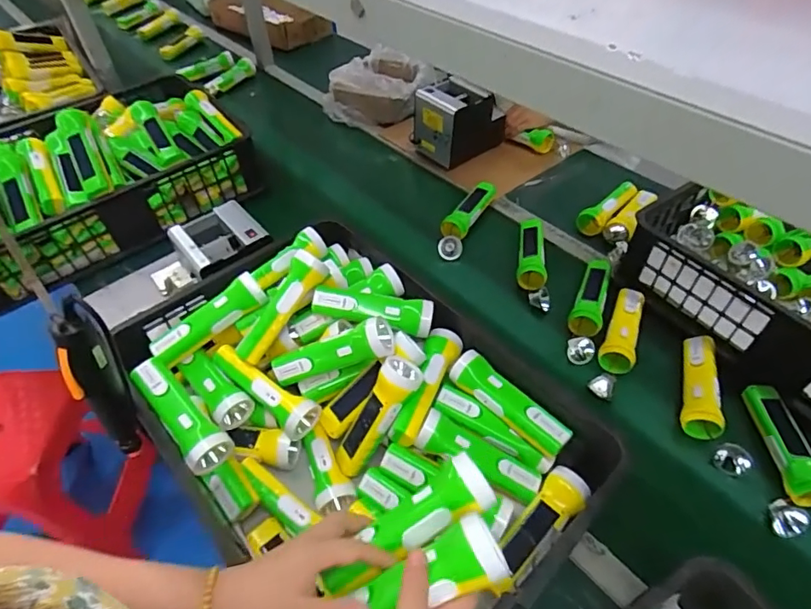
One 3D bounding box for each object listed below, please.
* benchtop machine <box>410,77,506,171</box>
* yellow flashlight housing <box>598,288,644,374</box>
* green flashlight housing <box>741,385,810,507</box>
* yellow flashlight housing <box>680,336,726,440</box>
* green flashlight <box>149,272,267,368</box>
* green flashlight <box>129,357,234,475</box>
[{"bbox_3d":[0.136,-0.435,1.195,0.204,0.169,0.132,-25,51,-23],"label":"benchtop machine"},{"bbox_3d":[0.367,0.036,0.826,0.055,0.041,0.175,21,49,19],"label":"yellow flashlight housing"},{"bbox_3d":[0.531,0.190,0.695,0.063,0.047,0.170,2,46,1],"label":"green flashlight housing"},{"bbox_3d":[0.453,0.119,0.757,0.054,0.046,0.167,17,48,15],"label":"yellow flashlight housing"},{"bbox_3d":[-0.280,0.022,0.707,0.167,0.044,0.044,-38,55,-9],"label":"green flashlight"},{"bbox_3d":[-0.289,0.140,0.629,0.174,0.060,0.050,34,54,28],"label":"green flashlight"}]

